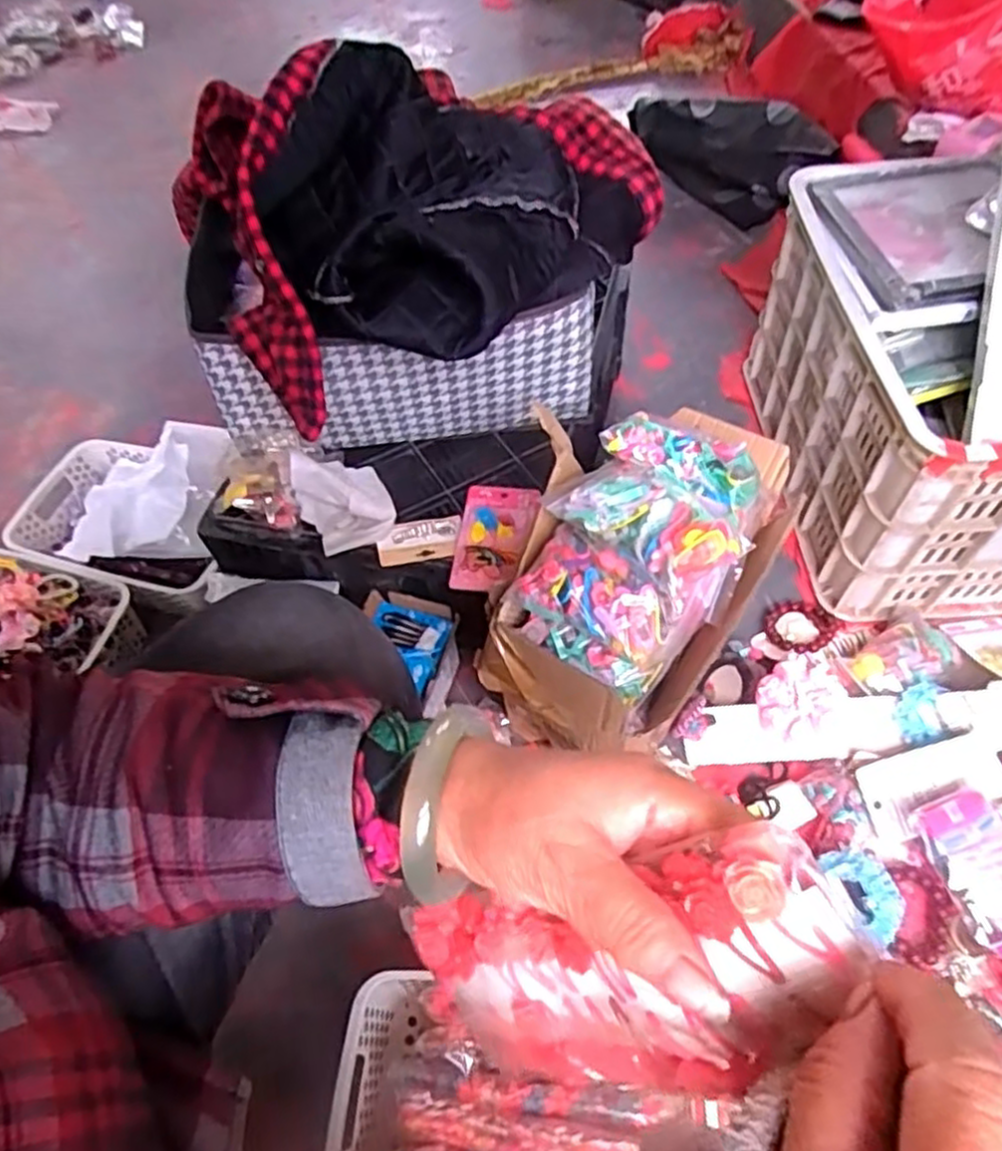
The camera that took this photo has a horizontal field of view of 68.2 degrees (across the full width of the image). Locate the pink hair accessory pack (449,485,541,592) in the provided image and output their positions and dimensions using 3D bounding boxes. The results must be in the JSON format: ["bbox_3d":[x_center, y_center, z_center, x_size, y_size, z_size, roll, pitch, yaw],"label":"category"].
[{"bbox_3d":[-0.008,-0.044,0.783,0.077,0.024,0.140,9,57,9],"label":"pink hair accessory pack"}]

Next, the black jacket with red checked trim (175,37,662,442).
[{"bbox_3d":[-0.047,-0.344,0.673,0.232,0.198,0.414,34,64,23],"label":"black jacket with red checked trim"}]

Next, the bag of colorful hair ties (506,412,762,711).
[{"bbox_3d":[0.126,-0.028,0.649,0.158,0.098,0.240,28,62,20],"label":"bag of colorful hair ties"}]

